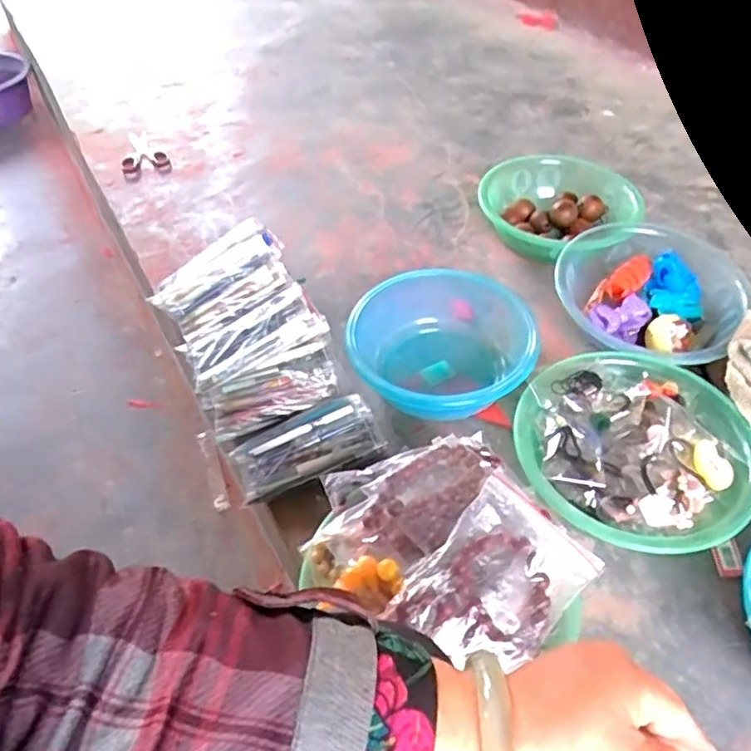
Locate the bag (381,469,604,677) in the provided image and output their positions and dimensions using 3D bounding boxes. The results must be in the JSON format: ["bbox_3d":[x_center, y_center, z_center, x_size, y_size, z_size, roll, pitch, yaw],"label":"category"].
[{"bbox_3d":[0.098,0.162,0.497,0.107,0.030,0.139,43,70,6],"label":"bag"}]

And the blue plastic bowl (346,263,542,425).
[{"bbox_3d":[0.076,-0.036,0.756,0.212,0.076,0.206,-1,49,0],"label":"blue plastic bowl"}]

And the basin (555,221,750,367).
[{"bbox_3d":[0.359,-0.103,0.816,0.221,0.077,0.214,0,49,0],"label":"basin"}]

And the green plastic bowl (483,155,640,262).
[{"bbox_3d":[0.274,-0.253,0.950,0.226,0.077,0.205,-10,49,-8],"label":"green plastic bowl"}]

